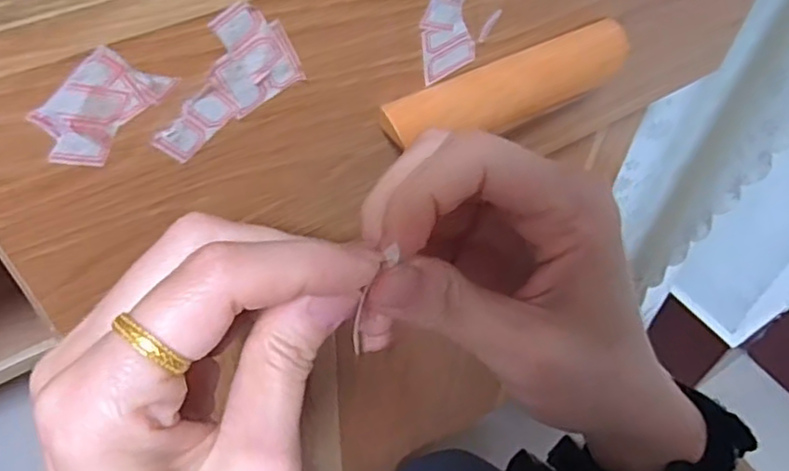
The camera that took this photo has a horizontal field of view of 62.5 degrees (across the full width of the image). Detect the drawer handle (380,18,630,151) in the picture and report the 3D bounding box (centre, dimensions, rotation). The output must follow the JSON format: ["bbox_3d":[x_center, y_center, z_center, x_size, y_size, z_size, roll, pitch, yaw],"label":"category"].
[{"bbox_3d":[0.050,-0.060,0.265,0.126,0.022,0.018,-27,58,-23],"label":"drawer handle"}]

